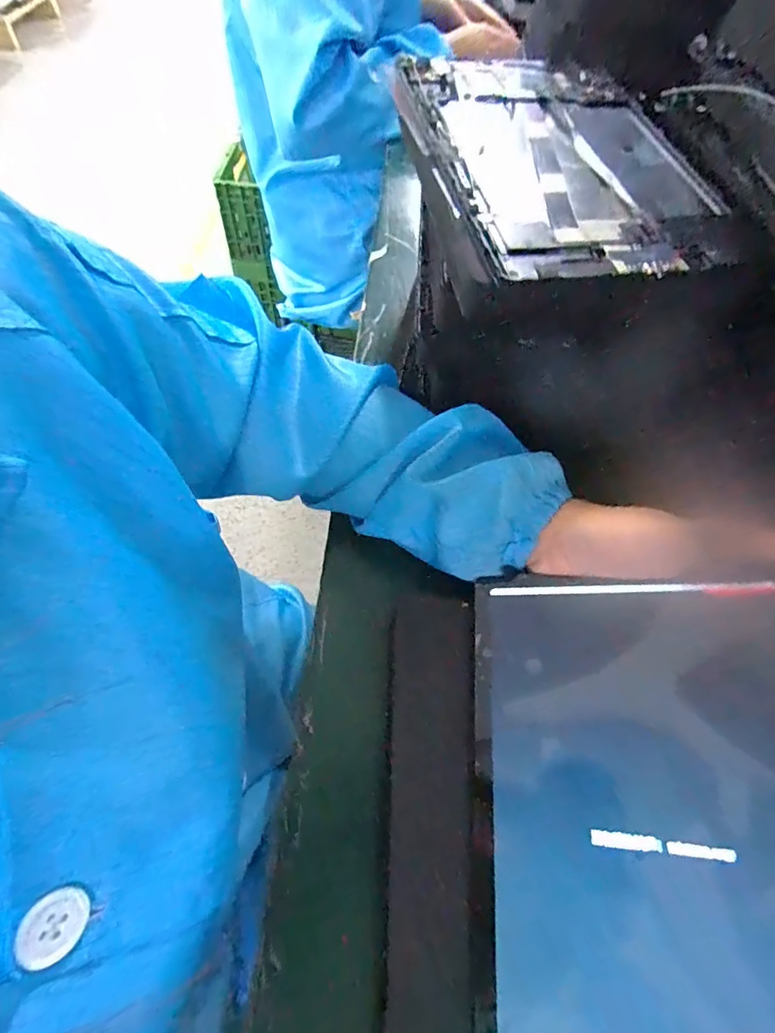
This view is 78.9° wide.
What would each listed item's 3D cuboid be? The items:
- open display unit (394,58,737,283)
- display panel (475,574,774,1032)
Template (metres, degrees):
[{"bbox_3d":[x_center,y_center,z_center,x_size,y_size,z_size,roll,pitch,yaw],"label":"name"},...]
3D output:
[{"bbox_3d":[0.097,-0.206,0.289,0.161,0.041,0.234,-7,61,-8],"label":"open display unit"},{"bbox_3d":[0.110,0.141,0.196,0.141,0.007,0.234,-4,61,17],"label":"display panel"}]

